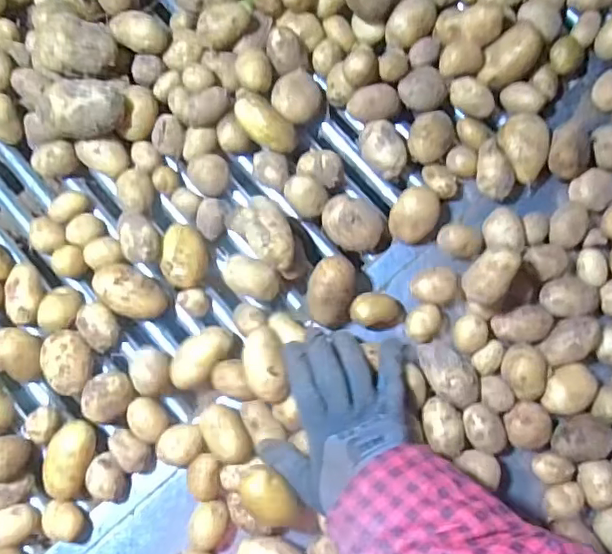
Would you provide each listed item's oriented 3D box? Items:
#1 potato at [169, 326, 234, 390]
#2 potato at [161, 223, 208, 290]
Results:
[{"bbox_3d":[-0.101,0.075,0.538,0.041,0.031,0.067,44,80,9],"label":"potato"},{"bbox_3d":[-0.120,-0.020,0.555,0.038,0.028,0.060,3,78,2],"label":"potato"}]

